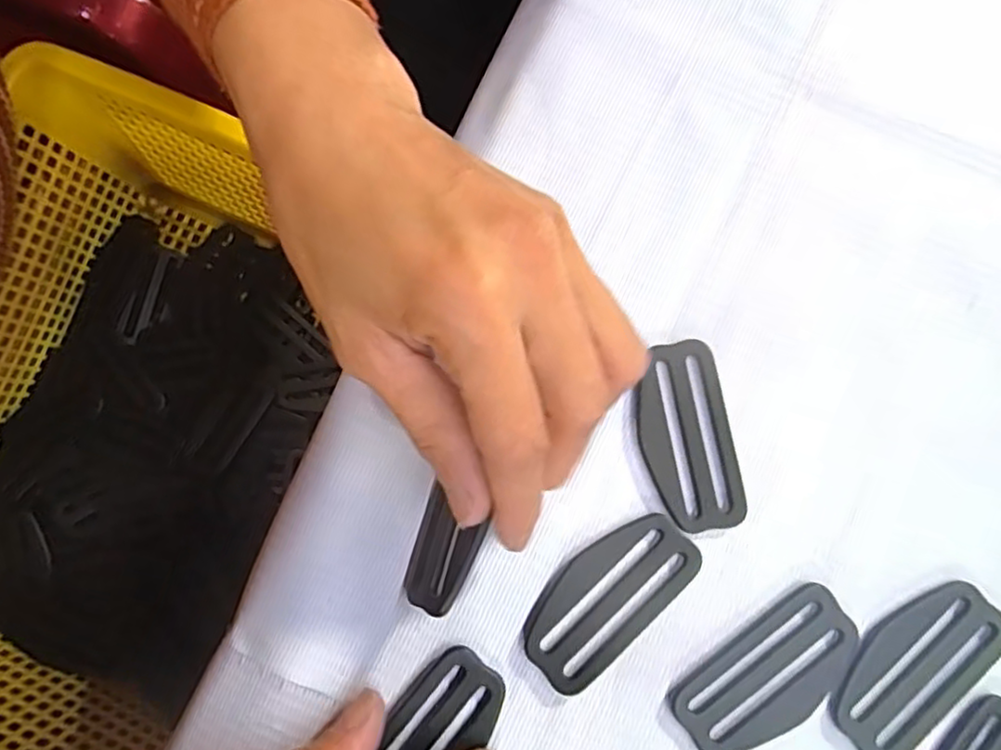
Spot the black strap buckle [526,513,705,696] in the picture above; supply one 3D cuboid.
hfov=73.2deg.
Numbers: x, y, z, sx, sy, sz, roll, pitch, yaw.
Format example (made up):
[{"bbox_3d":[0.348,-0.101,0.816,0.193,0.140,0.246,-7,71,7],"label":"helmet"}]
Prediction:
[{"bbox_3d":[0.032,0.067,0.205,0.059,0.004,0.028,-43,82,-7],"label":"black strap buckle"}]

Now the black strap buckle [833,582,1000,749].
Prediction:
[{"bbox_3d":[0.125,0.087,0.200,0.059,0.004,0.031,-42,82,-7],"label":"black strap buckle"}]

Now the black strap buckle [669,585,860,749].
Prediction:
[{"bbox_3d":[0.081,0.090,0.201,0.059,0.004,0.027,-34,81,-5],"label":"black strap buckle"}]

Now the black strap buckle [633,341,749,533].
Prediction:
[{"bbox_3d":[0.058,0.019,0.214,0.029,0.004,0.059,-10,80,-1],"label":"black strap buckle"}]

